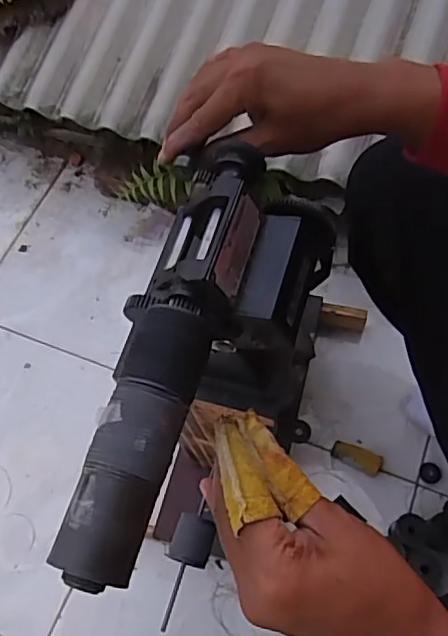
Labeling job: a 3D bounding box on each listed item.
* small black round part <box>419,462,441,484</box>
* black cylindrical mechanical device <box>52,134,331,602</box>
[{"bbox_3d":[0.302,0.227,0.824,0.031,0.004,0.030,-1,61,2],"label":"small black round part"},{"bbox_3d":[-0.010,0.024,0.339,0.117,0.079,0.268,21,60,14],"label":"black cylindrical mechanical device"}]

